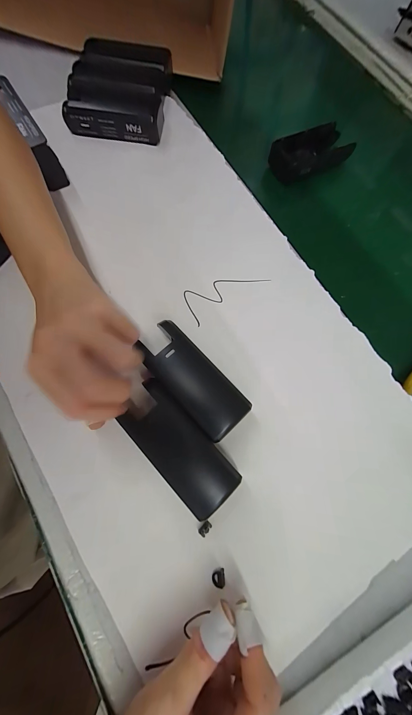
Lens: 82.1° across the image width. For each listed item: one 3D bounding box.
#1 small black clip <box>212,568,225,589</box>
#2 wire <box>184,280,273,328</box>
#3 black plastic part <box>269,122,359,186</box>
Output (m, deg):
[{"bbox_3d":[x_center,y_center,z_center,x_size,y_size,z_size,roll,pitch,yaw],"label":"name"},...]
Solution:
[{"bbox_3d":[0.009,0.166,0.177,0.009,0.005,0.010,-1,75,-5],"label":"small black clip"},{"bbox_3d":[0.018,-0.069,0.239,0.084,0.004,0.038,-34,80,-12],"label":"wire"},{"bbox_3d":[0.135,-0.260,0.301,0.100,0.028,0.047,-26,78,-10],"label":"black plastic part"}]

